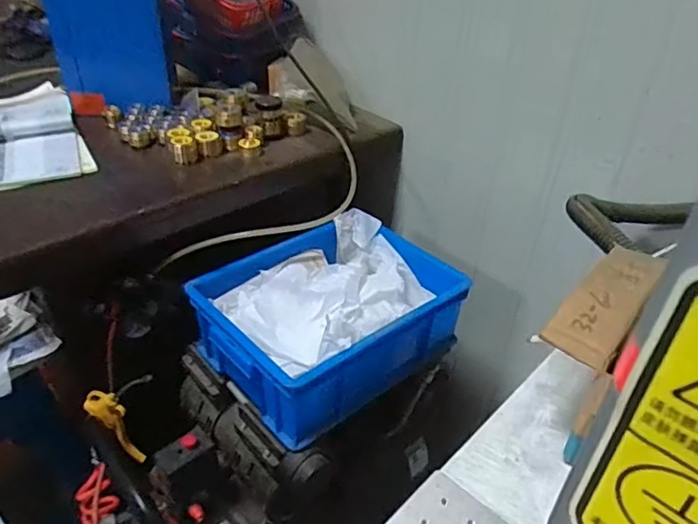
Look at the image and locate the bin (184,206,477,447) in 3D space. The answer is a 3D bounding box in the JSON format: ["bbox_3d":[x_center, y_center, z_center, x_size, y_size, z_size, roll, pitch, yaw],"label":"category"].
[{"bbox_3d":[-0.047,0.084,0.809,0.287,0.124,0.261,-23,43,-30],"label":"bin"}]

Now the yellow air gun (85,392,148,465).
[{"bbox_3d":[-0.355,0.253,0.836,0.061,0.145,0.027,15,38,16],"label":"yellow air gun"}]

